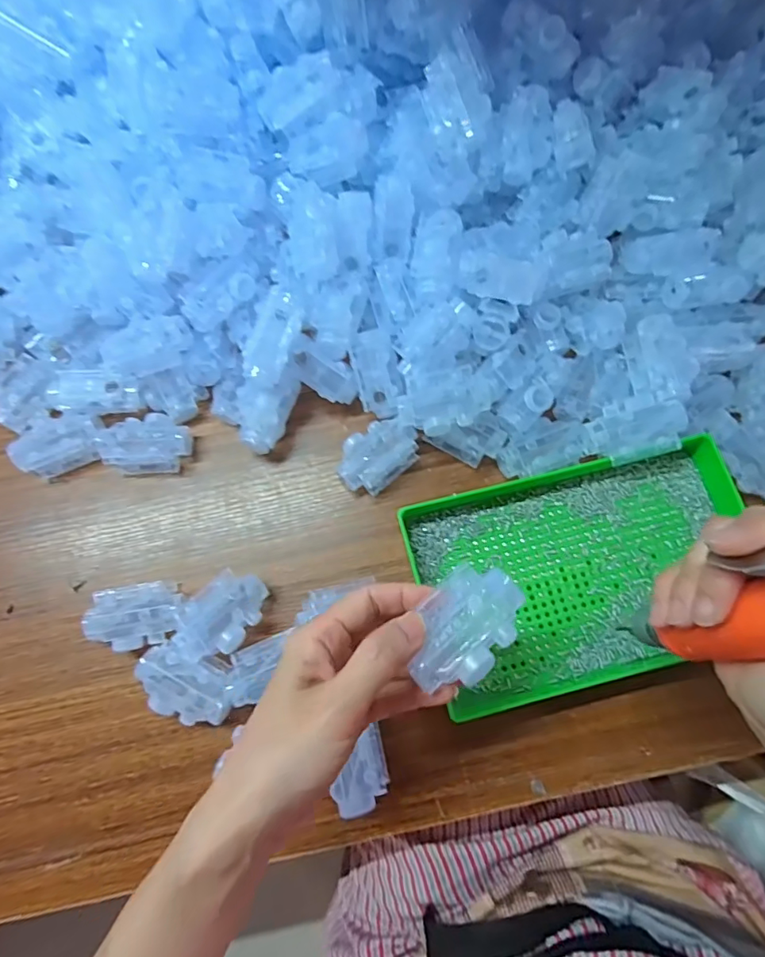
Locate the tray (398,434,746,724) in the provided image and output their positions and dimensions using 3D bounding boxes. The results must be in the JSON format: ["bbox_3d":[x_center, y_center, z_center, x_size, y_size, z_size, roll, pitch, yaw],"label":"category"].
[{"bbox_3d":[0.149,0.065,0.366,0.238,0.027,0.152,-14,77,-2],"label":"tray"}]

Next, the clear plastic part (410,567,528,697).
[{"bbox_3d":[0.042,0.076,0.255,0.042,0.012,0.066,40,81,10],"label":"clear plastic part"}]

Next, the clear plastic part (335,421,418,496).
[{"bbox_3d":[-0.005,-0.019,0.408,0.067,0.027,0.047,-41,79,-7],"label":"clear plastic part"}]

